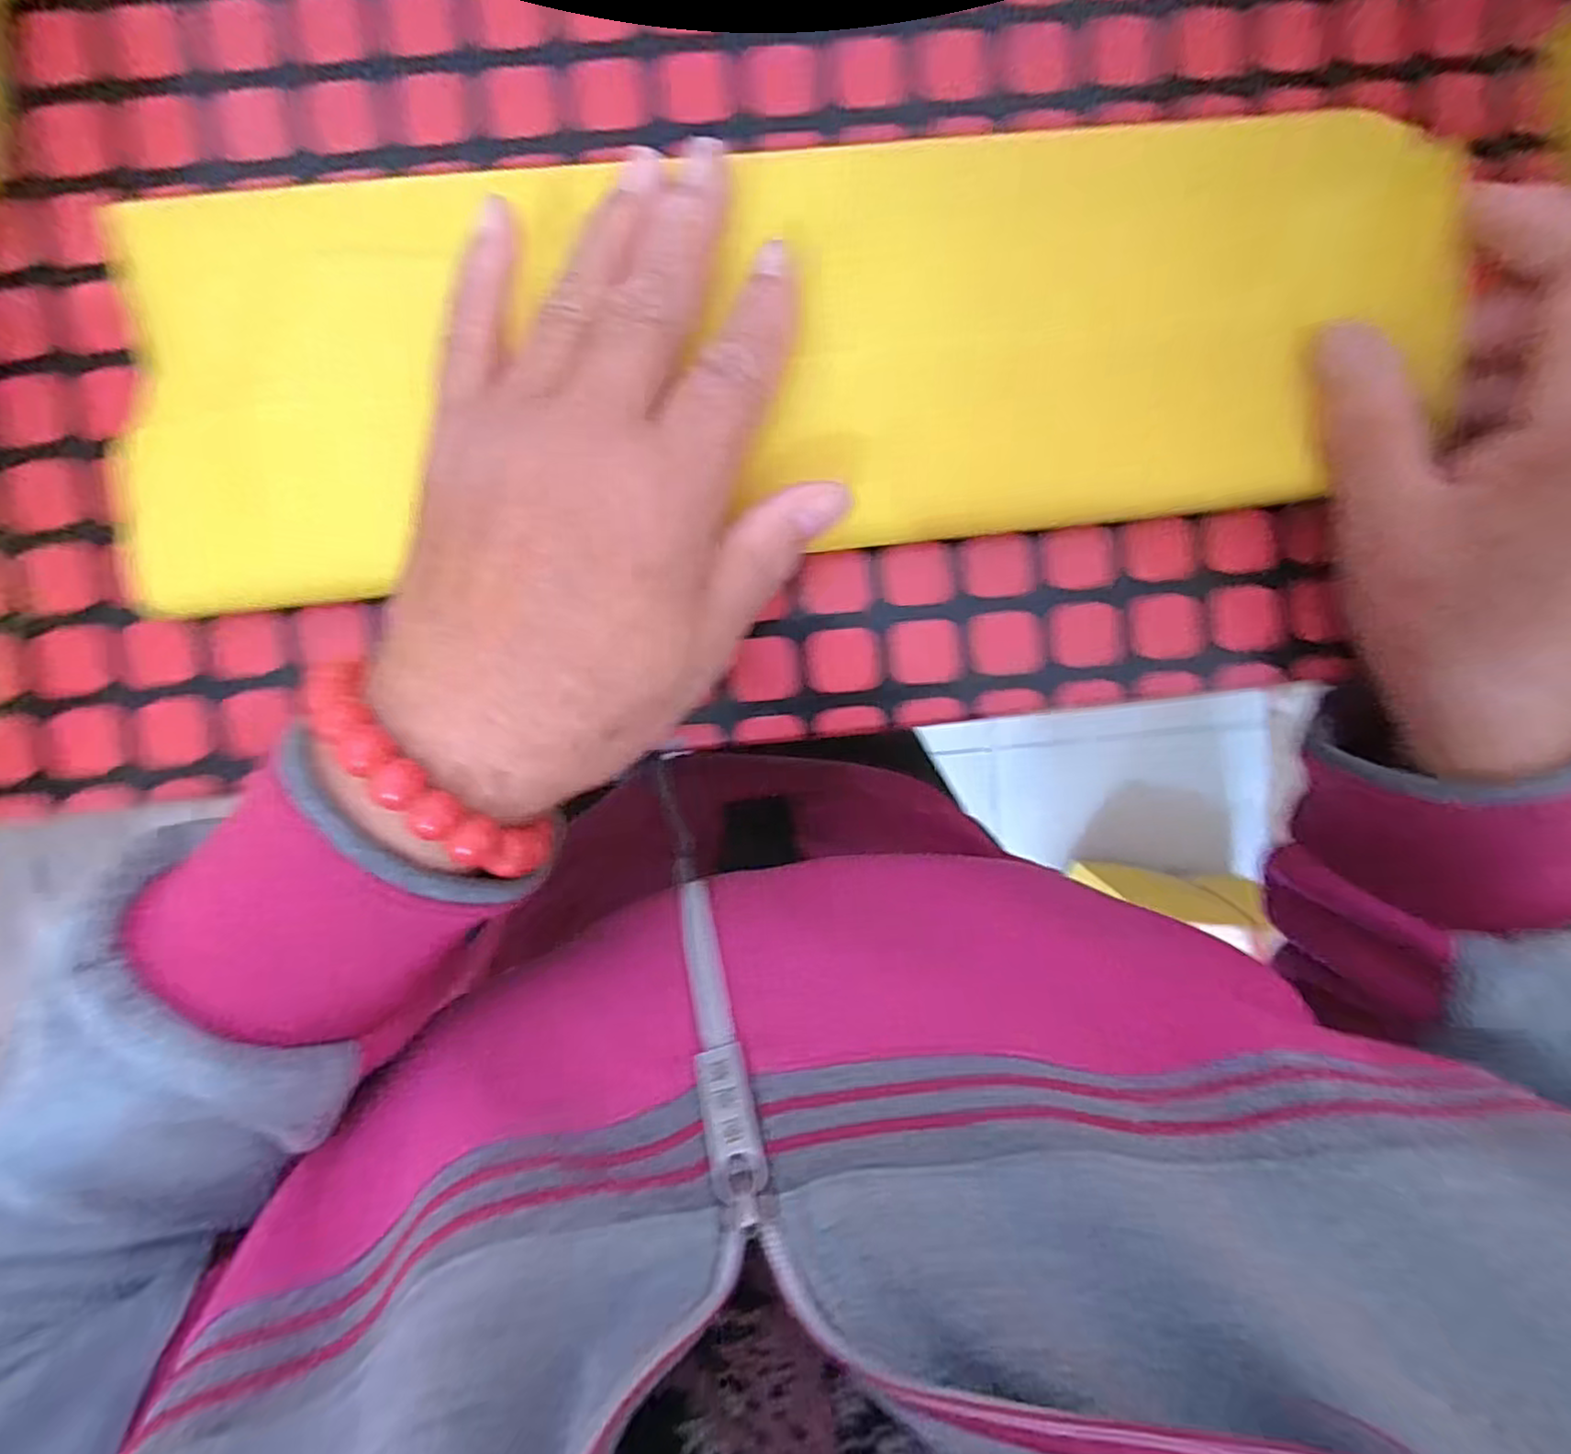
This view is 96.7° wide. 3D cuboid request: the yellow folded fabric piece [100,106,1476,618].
[{"bbox_3d":[0.007,-0.111,0.204,0.382,0.023,0.115,-5,93,-1],"label":"yellow folded fabric piece"}]

